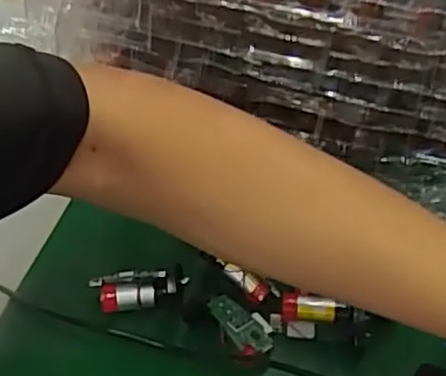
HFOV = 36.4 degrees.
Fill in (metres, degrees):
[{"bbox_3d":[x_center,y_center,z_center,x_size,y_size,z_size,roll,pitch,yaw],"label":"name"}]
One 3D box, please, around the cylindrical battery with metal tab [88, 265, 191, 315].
[{"bbox_3d":[-0.047,0.056,0.378,0.051,0.017,0.016,-6,47,-9],"label":"cylindrical battery with metal tab"}]

